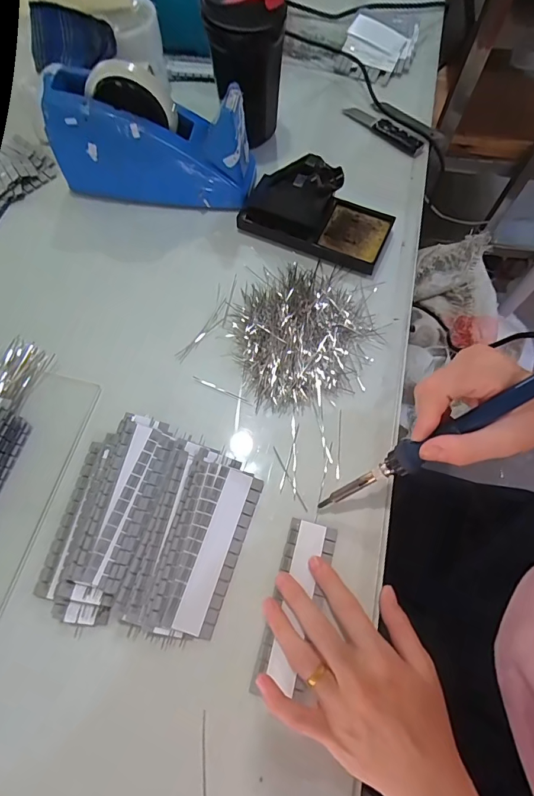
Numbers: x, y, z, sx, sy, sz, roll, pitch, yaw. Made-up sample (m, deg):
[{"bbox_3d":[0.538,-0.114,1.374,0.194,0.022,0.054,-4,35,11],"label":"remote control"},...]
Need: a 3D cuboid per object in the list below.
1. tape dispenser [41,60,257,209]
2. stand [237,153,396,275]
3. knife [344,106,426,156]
[{"bbox_3d":[-0.120,-0.276,0.441,0.208,0.112,0.068,8,68,3],"label":"tape dispenser"},{"bbox_3d":[0.052,-0.204,0.434,0.159,0.069,0.073,21,69,8],"label":"stand"},{"bbox_3d":[0.147,-0.341,0.523,0.116,0.011,0.028,40,73,14],"label":"knife"}]

